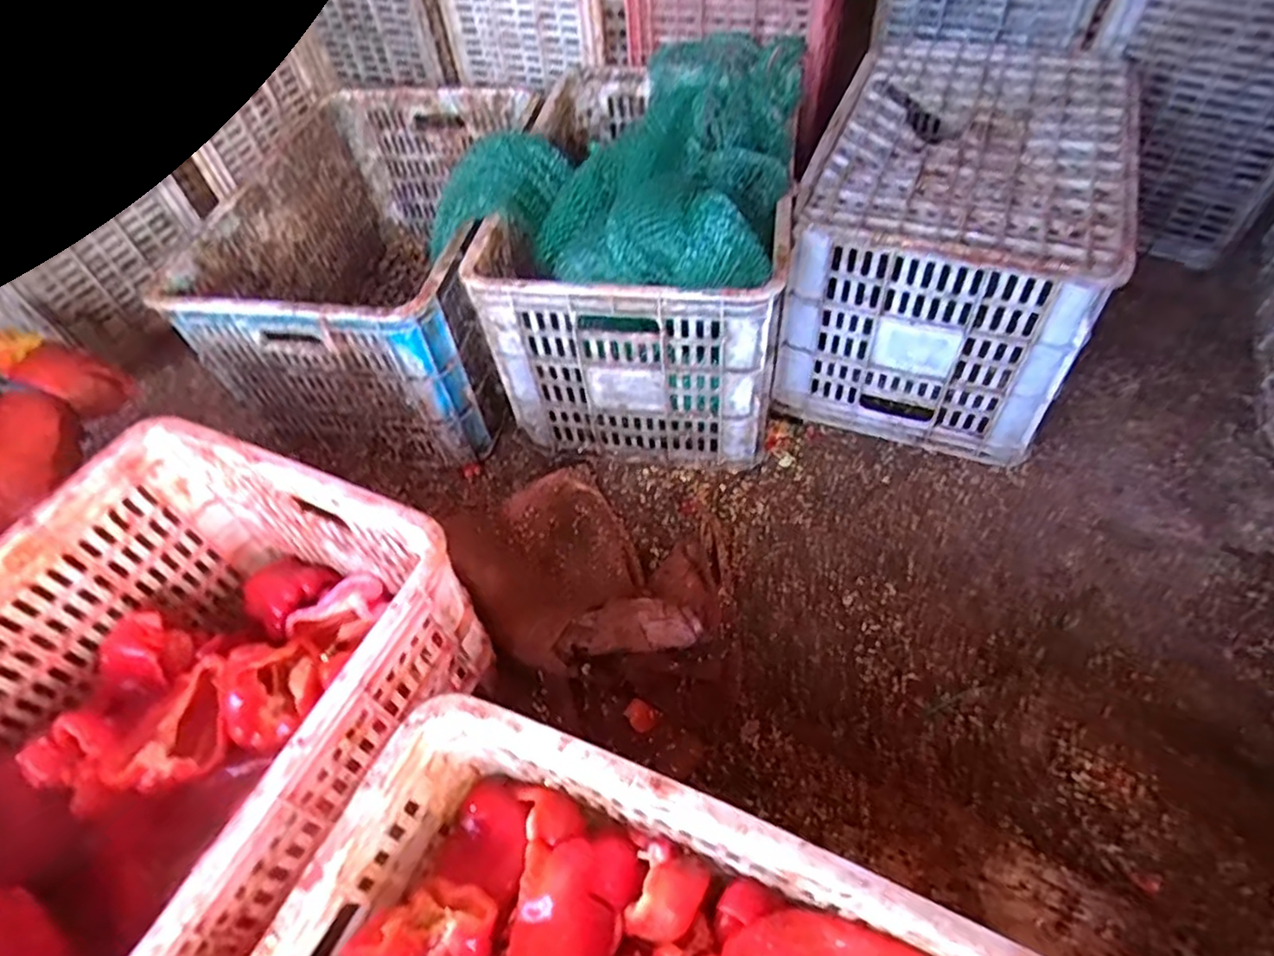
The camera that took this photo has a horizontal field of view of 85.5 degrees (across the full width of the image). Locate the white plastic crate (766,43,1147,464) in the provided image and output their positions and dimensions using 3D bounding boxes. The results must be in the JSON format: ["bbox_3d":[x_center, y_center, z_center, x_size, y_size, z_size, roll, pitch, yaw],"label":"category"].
[{"bbox_3d":[0.424,-0.325,0.945,0.342,0.289,0.500,17,56,18],"label":"white plastic crate"}]

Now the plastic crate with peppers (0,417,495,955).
[{"bbox_3d":[-0.394,0.234,0.542,0.349,0.207,0.492,19,57,19],"label":"plastic crate with peppers"}]

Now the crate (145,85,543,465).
[{"bbox_3d":[-0.352,-0.314,1.013,0.353,0.265,0.537,3,53,7],"label":"crate"}]

